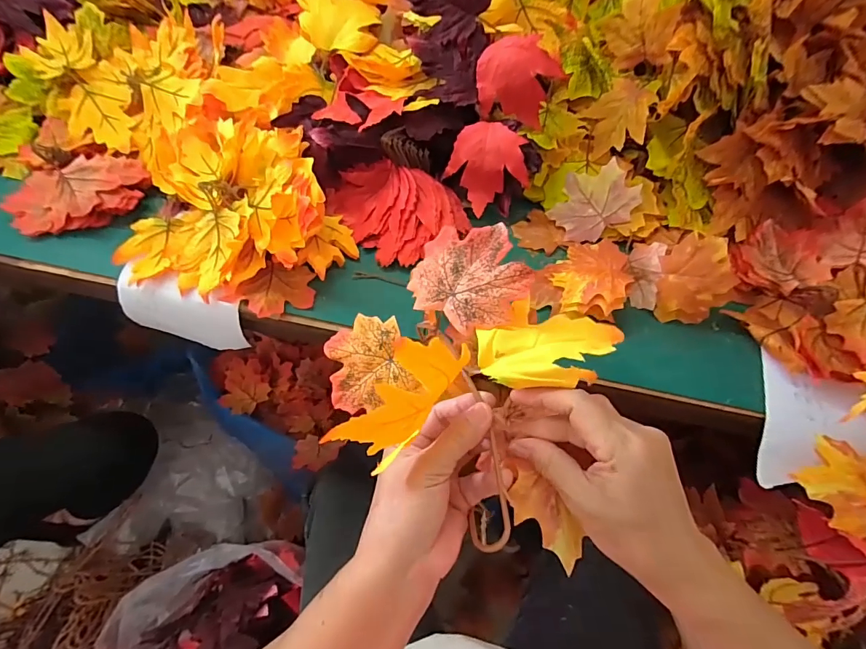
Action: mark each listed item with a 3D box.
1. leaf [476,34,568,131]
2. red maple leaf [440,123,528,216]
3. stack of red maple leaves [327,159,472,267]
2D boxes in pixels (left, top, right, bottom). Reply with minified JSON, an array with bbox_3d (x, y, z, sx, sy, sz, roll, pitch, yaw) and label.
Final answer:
[{"bbox_3d":[0.086,-0.253,0.435,0.080,0.071,0.034,4,61,1],"label":"leaf"},{"bbox_3d":[0.059,-0.174,0.449,0.079,0.080,0.025,51,29,-14],"label":"red maple leaf"},{"bbox_3d":[-0.042,-0.139,0.467,0.116,0.052,0.162,-38,68,-19],"label":"stack of red maple leaves"}]

